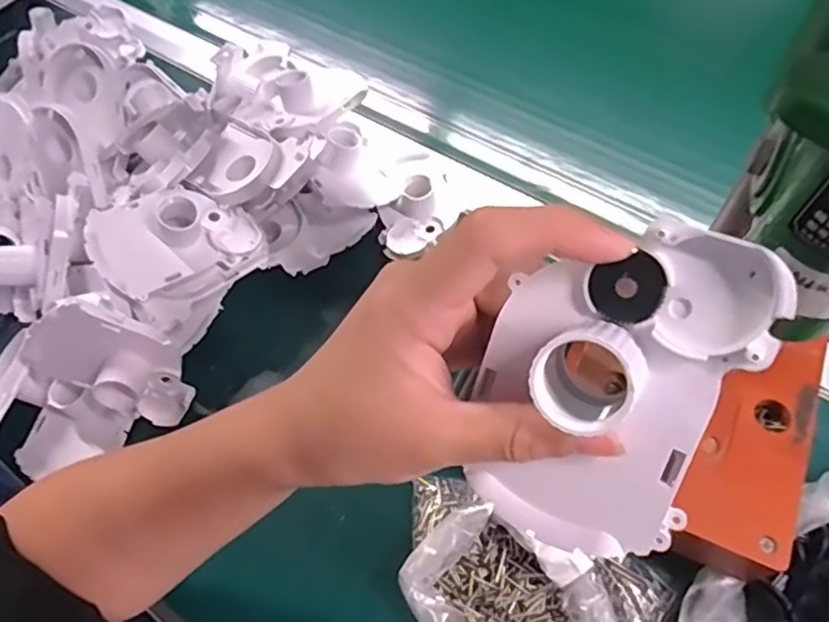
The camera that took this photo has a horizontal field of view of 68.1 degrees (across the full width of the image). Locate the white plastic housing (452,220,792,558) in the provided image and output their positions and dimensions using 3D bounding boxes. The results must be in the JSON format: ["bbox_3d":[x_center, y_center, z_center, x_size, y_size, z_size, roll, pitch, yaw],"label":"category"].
[{"bbox_3d":[0.050,0.024,0.170,0.068,0.024,0.102,24,108,20],"label":"white plastic housing"}]

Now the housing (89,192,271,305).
[{"bbox_3d":[-0.160,-0.045,0.417,0.103,0.069,0.035,-20,16,-25],"label":"housing"}]

